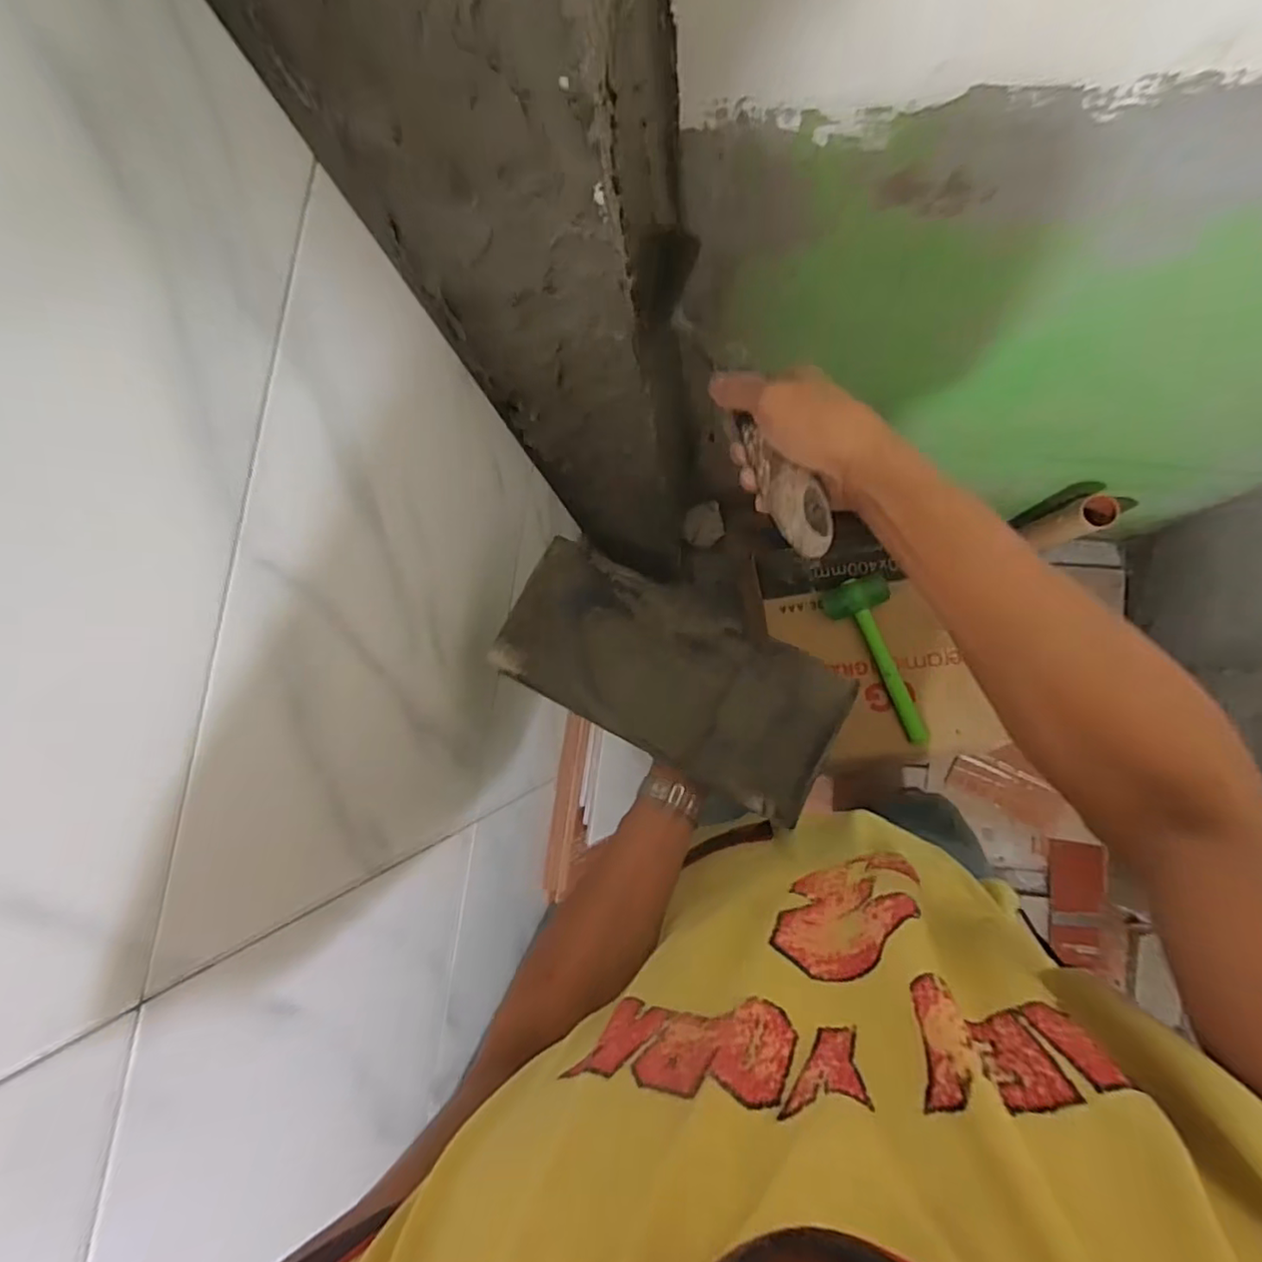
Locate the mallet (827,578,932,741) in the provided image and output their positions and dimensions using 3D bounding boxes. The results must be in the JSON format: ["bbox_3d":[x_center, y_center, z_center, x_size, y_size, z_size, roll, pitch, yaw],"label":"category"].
[{"bbox_3d":[0.466,0.060,1.158,0.111,0.056,0.326,-18,82,4],"label":"mallet"}]

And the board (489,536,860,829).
[{"bbox_3d":[0.037,0.038,0.539,0.295,0.021,0.140,27,87,2],"label":"board"}]

